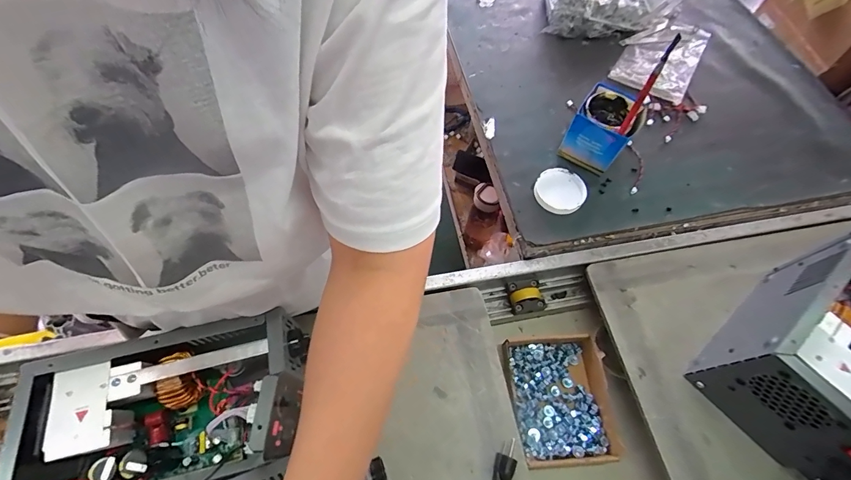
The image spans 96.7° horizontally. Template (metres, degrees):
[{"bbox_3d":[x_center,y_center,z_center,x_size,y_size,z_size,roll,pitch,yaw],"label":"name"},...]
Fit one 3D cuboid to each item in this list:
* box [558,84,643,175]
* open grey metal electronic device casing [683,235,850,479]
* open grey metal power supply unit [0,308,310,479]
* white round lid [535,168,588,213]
[{"bbox_3d":[0.309,-0.191,0.672,0.099,0.109,0.100,34,66,15],"label":"box"},{"bbox_3d":[0.506,0.140,0.480,0.250,0.154,0.157,-35,68,-19],"label":"open grey metal electronic device casing"},{"bbox_3d":[-0.255,0.176,0.398,0.248,0.088,0.138,-10,62,-7],"label":"open grey metal power supply unit"},{"bbox_3d":[0.235,-0.086,0.663,0.080,0.017,0.084,1,62,-2],"label":"white round lid"}]

